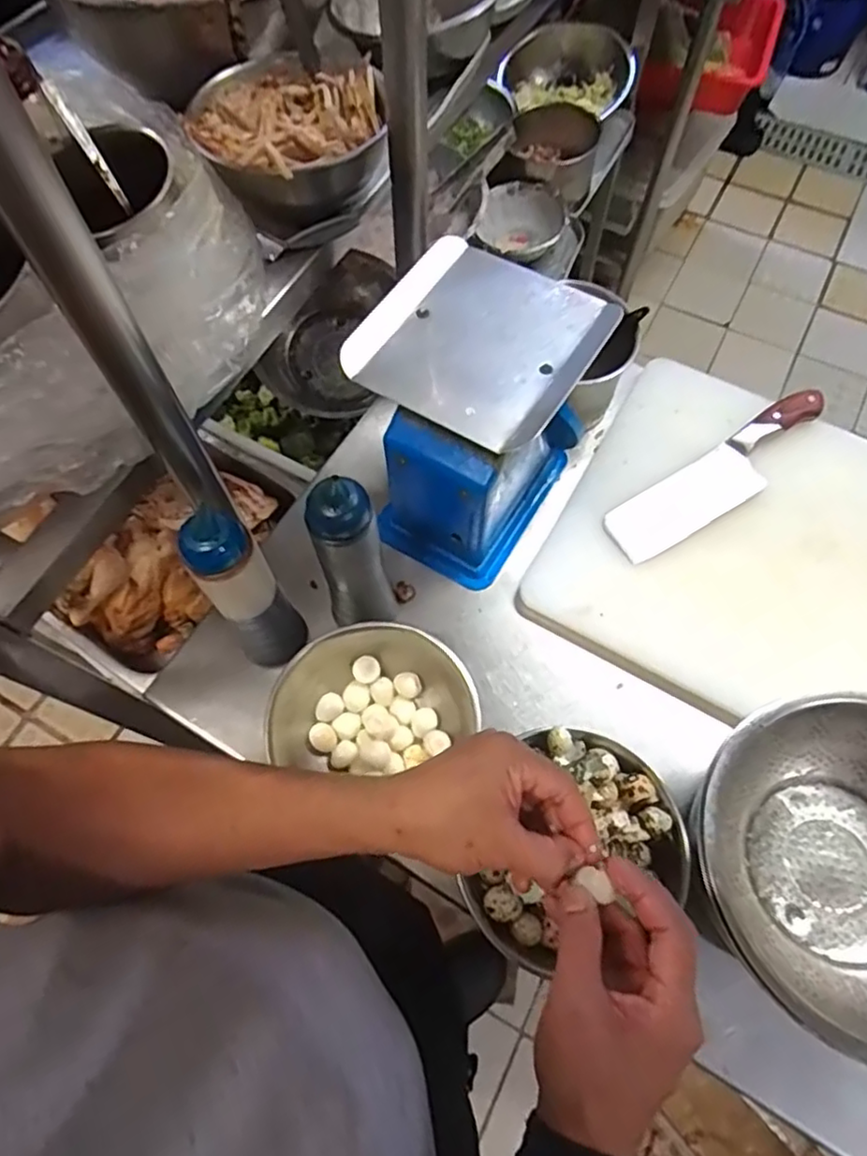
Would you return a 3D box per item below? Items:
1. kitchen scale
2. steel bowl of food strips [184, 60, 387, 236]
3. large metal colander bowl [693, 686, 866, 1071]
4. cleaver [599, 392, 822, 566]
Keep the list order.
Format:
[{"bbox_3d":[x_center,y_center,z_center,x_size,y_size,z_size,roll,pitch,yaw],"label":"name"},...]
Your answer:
[{"bbox_3d":[0.033,-0.130,0.585,0.161,0.233,0.171,26,69,12],"label":"kitchen scale"},{"bbox_3d":[-0.119,-0.373,0.547,0.150,0.068,0.157,0,66,1],"label":"steel bowl of food strips"},{"bbox_3d":[0.302,0.209,0.465,0.217,0.080,0.221,0,66,1],"label":"large metal colander bowl"},{"bbox_3d":[0.298,-0.106,0.661,0.267,0.028,0.066,-31,69,-12],"label":"cleaver"}]

